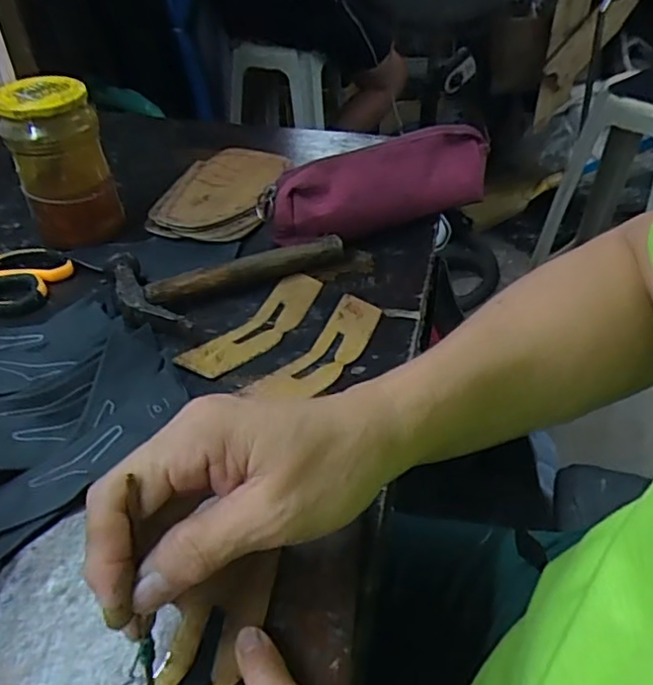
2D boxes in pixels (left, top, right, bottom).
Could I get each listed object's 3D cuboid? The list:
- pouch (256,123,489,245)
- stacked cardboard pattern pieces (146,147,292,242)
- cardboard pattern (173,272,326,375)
[{"bbox_3d":[0.054,-0.138,0.548,0.224,0.074,0.041,-18,45,-19],"label":"pouch"},{"bbox_3d":[-0.105,-0.151,0.614,0.106,0.016,0.172,8,43,10],"label":"stacked cardboard pattern pieces"},{"bbox_3d":[-0.050,-0.015,0.466,0.044,0.005,0.134,28,49,29],"label":"cardboard pattern"}]

